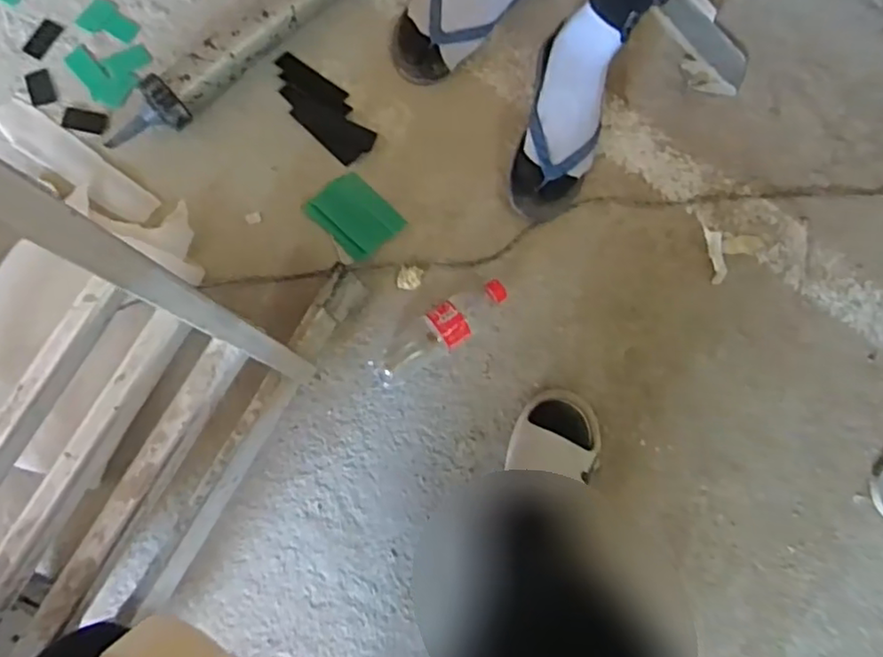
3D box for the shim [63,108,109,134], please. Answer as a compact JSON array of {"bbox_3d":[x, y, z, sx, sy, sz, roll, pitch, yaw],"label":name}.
[{"bbox_3d":[-0.443,-0.259,0.780,0.050,0.006,0.028,9,84,-6],"label":"shim"}]

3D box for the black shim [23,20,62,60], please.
[{"bbox_3d":[-0.503,-0.365,0.792,0.026,0.005,0.052,28,82,-3],"label":"black shim"}]

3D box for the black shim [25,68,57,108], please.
[{"bbox_3d":[-0.496,-0.299,0.777,0.028,0.006,0.047,-20,87,-8],"label":"black shim"}]

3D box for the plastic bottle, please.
[{"bbox_3d":[-0.002,0.003,0.784,0.192,0.063,0.059,-35,89,4],"label":"plastic bottle"}]

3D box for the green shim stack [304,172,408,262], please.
[{"bbox_3d":[-0.109,-0.142,0.797,0.099,0.031,0.080,42,82,-1],"label":"green shim stack"}]

